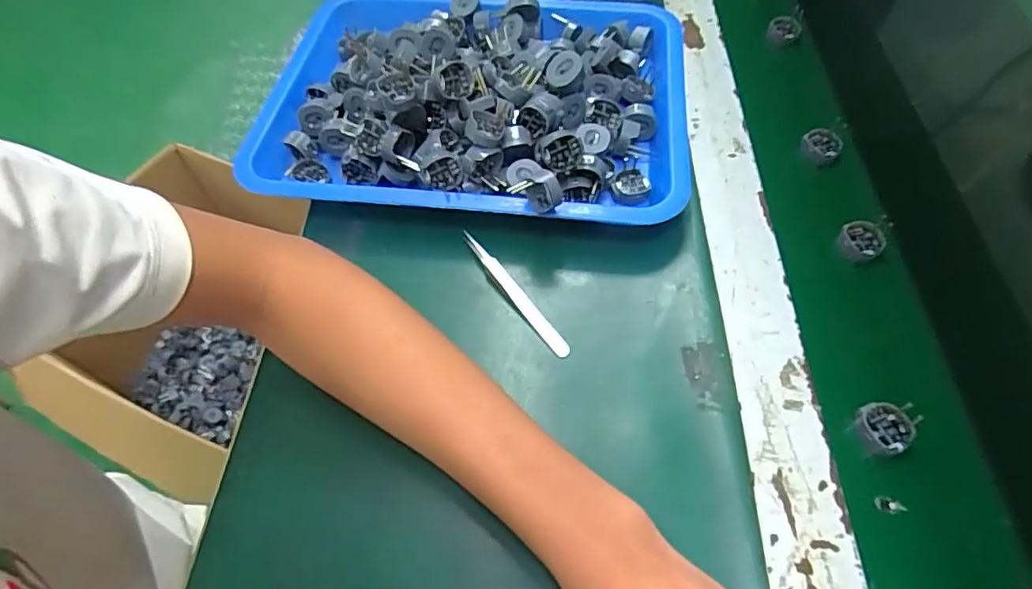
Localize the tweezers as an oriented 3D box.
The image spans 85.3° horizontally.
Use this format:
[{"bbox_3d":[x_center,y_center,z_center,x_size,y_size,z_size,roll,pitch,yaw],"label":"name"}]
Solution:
[{"bbox_3d":[-0.002,-0.002,0.376,0.010,0.009,0.114,-31,61,-17],"label":"tweezers"}]

